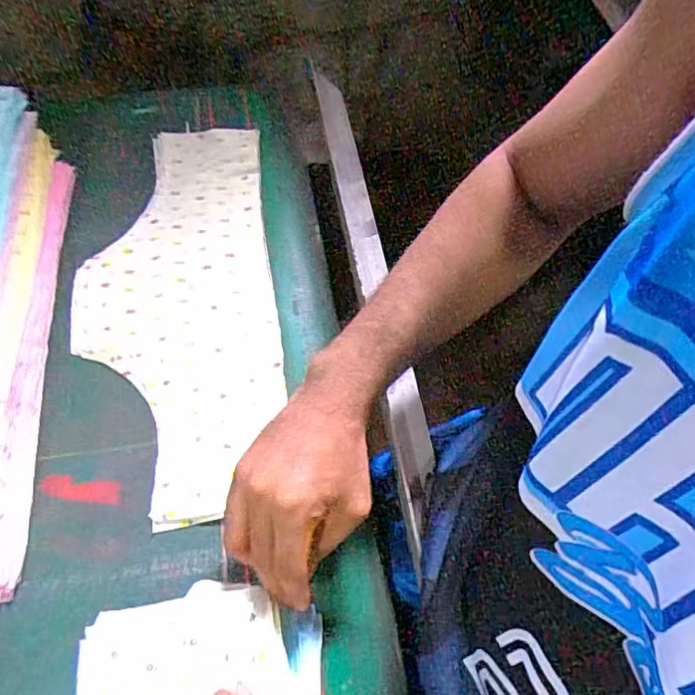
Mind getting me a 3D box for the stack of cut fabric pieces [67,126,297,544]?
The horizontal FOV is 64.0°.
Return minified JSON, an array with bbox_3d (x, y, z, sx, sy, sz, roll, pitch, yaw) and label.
[{"bbox_3d":[-0.179,-0.060,0.570,0.199,0.014,0.465,-8,61,-5],"label":"stack of cut fabric pieces"}]

